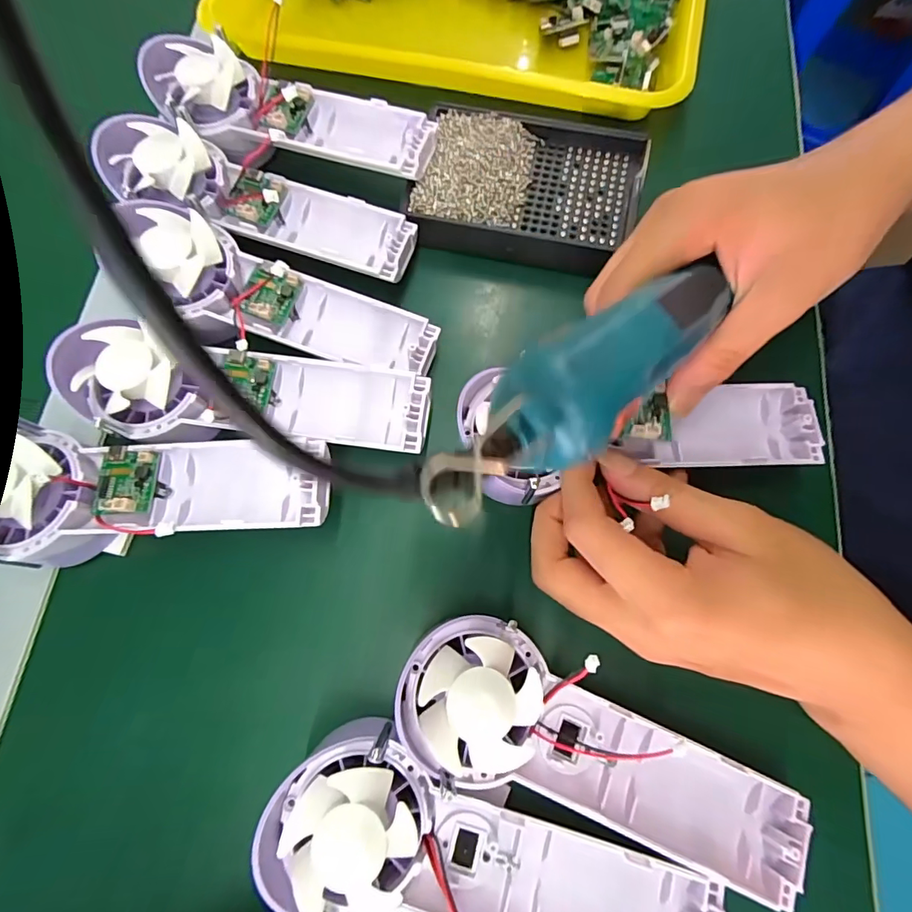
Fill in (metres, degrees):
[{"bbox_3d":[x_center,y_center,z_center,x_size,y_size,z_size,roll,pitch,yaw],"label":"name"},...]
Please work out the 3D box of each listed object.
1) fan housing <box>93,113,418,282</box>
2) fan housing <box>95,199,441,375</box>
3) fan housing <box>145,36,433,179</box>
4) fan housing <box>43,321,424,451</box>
[{"bbox_3d":[-0.108,-0.148,0.261,0.168,0.029,0.048,16,75,6],"label":"fan housing"},{"bbox_3d":[-0.095,-0.083,0.257,0.169,0.025,0.058,20,74,-8],"label":"fan housing"},{"bbox_3d":[-0.099,-0.201,0.278,0.169,0.029,0.056,21,75,7],"label":"fan housing"},{"bbox_3d":[-0.103,-0.030,0.238,0.177,0.037,0.057,8,74,3],"label":"fan housing"}]

